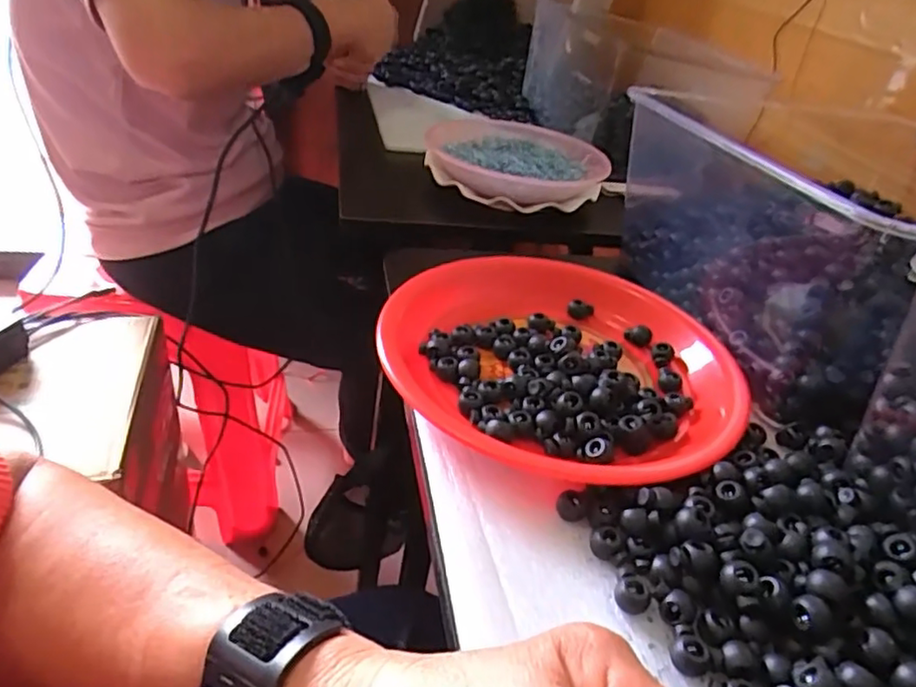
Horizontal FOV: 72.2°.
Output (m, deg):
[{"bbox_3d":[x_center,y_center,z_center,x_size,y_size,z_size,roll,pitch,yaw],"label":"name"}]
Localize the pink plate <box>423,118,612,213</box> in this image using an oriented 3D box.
[{"bbox_3d":[0.052,-0.192,0.665,0.192,0.043,0.170,32,40,27],"label":"pink plate"}]

